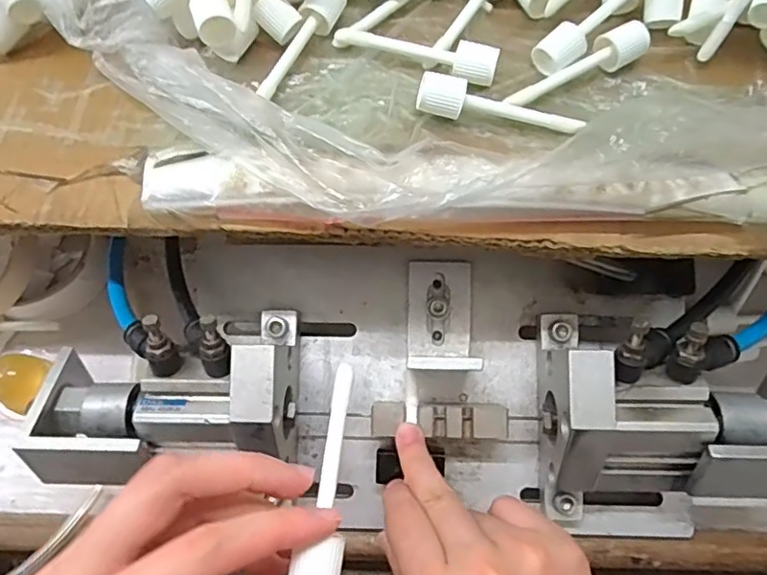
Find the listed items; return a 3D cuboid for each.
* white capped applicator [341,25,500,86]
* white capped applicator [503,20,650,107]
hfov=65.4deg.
[{"bbox_3d":[0.018,-0.120,0.296,0.080,0.013,0.018,24,69,12],"label":"white capped applicator"},{"bbox_3d":[0.095,-0.111,0.297,0.077,0.015,0.016,-23,67,-8],"label":"white capped applicator"}]

